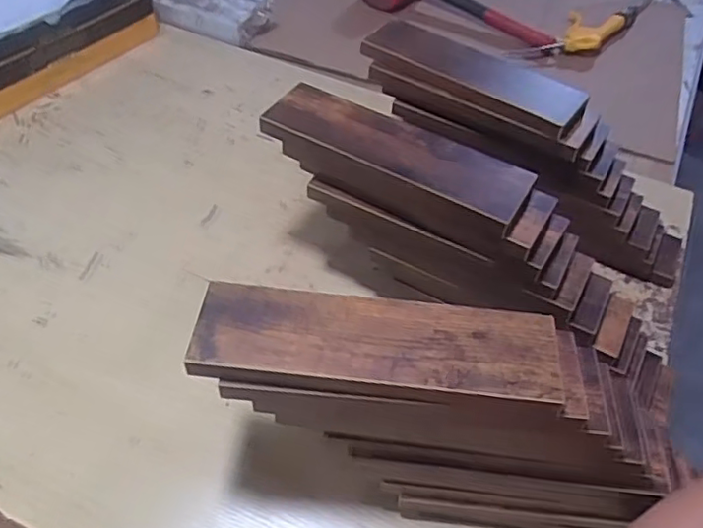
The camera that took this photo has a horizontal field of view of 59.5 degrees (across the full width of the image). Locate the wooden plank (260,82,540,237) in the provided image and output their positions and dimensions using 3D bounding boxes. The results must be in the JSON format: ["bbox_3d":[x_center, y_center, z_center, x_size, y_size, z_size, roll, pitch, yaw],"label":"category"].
[{"bbox_3d":[0.035,-0.089,0.483,0.210,0.019,0.059,26,53,17],"label":"wooden plank"}]

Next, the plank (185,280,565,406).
[{"bbox_3d":[0.015,0.046,0.366,0.210,0.013,0.061,5,50,0],"label":"plank"}]

